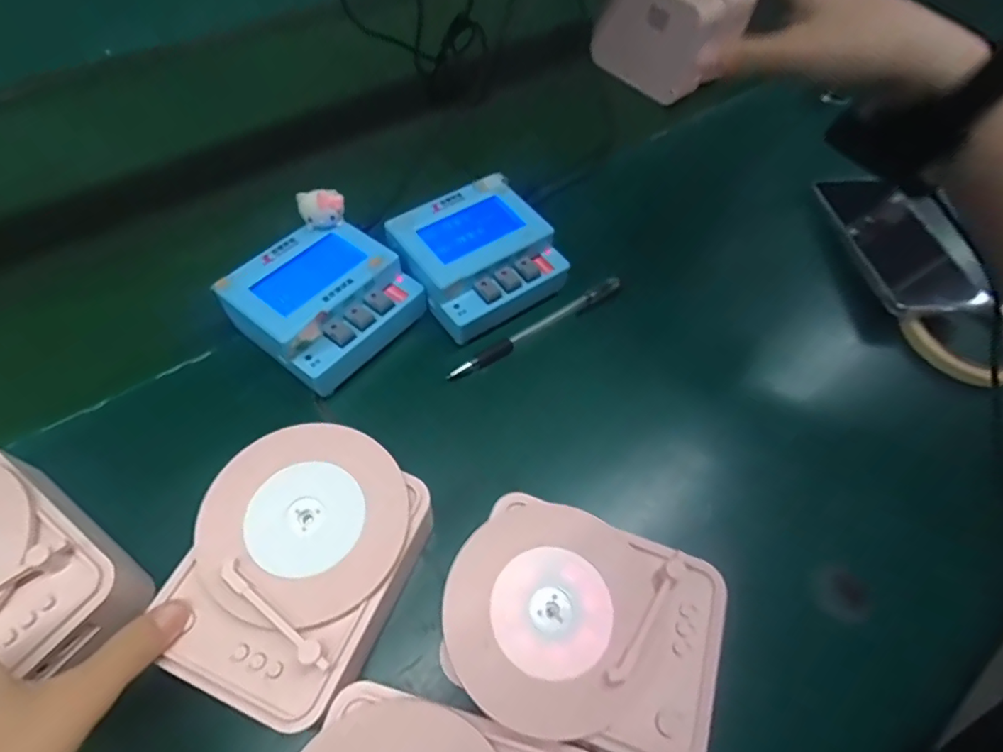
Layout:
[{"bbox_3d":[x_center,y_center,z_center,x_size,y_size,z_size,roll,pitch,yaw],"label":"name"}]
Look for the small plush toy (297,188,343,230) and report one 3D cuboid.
[{"bbox_3d":[-0.124,-0.116,0.377,0.030,0.023,0.014,-14,60,-13],"label":"small plush toy"}]

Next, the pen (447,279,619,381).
[{"bbox_3d":[0.026,-0.036,0.401,0.154,0.016,0.013,-30,65,-21],"label":"pen"}]

